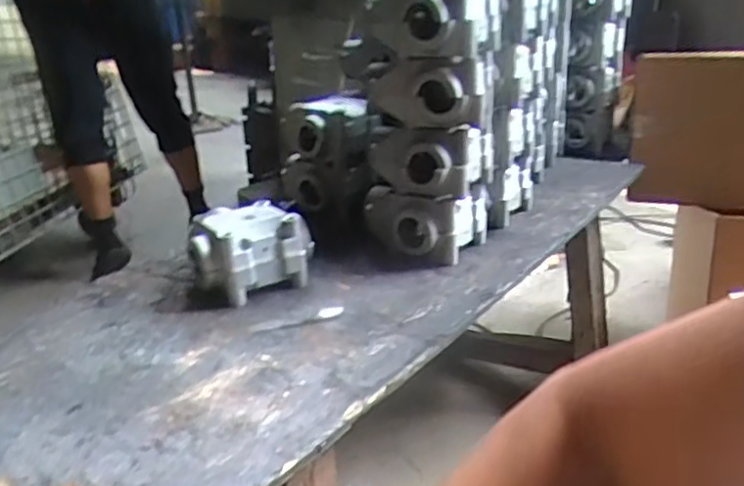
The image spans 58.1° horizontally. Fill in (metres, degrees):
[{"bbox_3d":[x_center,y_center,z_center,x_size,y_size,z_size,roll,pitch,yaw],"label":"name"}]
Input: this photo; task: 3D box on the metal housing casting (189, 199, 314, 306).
[{"bbox_3d":[-0.146,0.002,0.801,0.138,0.080,0.112,-11,25,-24],"label":"metal housing casting"}]

